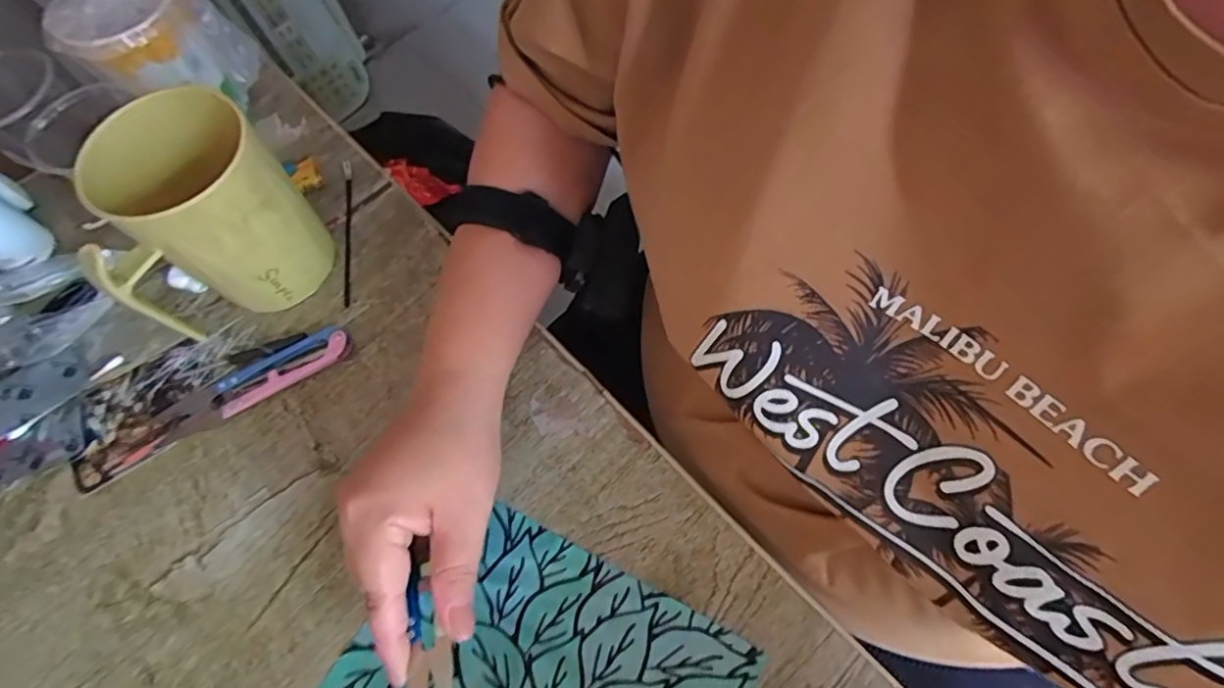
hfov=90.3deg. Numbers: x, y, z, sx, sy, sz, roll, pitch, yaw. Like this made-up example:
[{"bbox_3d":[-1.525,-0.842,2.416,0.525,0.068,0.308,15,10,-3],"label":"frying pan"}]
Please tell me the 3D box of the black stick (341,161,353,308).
[{"bbox_3d":[-0.175,-0.076,0.400,0.006,0.004,0.115,-11,66,-2],"label":"black stick"}]

